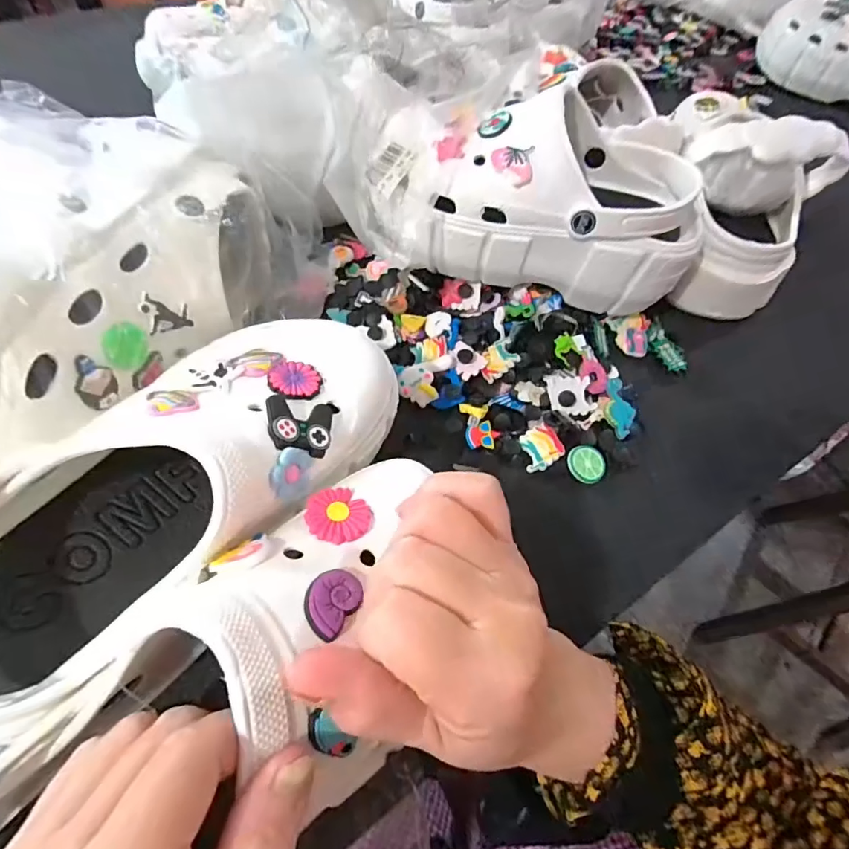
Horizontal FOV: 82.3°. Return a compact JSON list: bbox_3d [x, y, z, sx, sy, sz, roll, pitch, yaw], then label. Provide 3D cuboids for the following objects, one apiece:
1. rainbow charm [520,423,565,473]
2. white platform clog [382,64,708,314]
[{"bbox_3d":[0.080,0.015,0.333,0.028,0.006,0.030,-13,60,-12],"label":"rainbow charm"},{"bbox_3d":[0.083,-0.162,0.364,0.232,0.119,0.111,2,58,-4],"label":"white platform clog"}]

